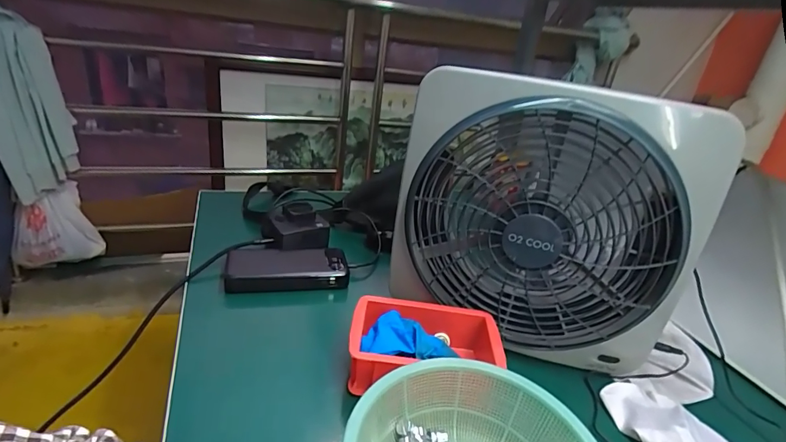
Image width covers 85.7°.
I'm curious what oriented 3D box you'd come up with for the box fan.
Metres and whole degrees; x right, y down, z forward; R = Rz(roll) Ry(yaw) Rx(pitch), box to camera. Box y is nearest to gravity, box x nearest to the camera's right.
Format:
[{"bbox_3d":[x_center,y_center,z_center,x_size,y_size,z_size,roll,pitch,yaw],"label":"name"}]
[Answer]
[{"bbox_3d":[0.149,0.006,0.442,0.295,0.272,0.073,12,25,10],"label":"box fan"}]

